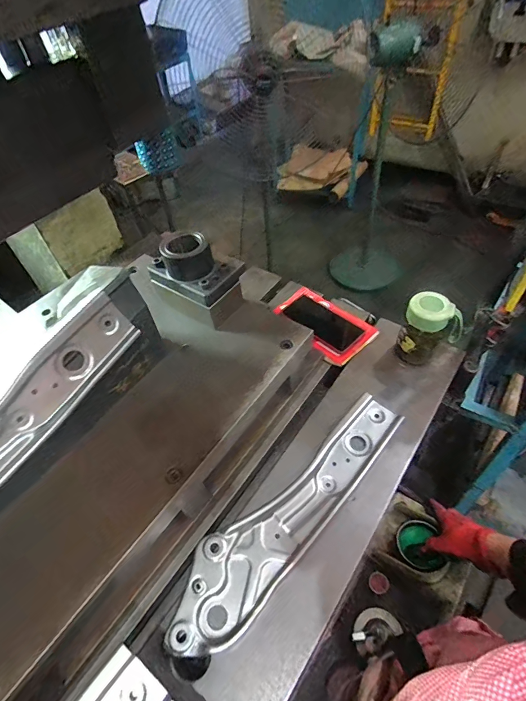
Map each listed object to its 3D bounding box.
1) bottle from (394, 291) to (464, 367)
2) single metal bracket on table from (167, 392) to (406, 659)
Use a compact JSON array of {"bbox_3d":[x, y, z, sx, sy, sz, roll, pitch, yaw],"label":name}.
[{"bbox_3d":[0.284,-0.029,0.645,0.091,0.130,0.059,23,56,23],"label":"bottle"},{"bbox_3d":[0.044,0.217,0.536,0.096,0.022,0.428,33,61,29],"label":"single metal bracket on table"}]

